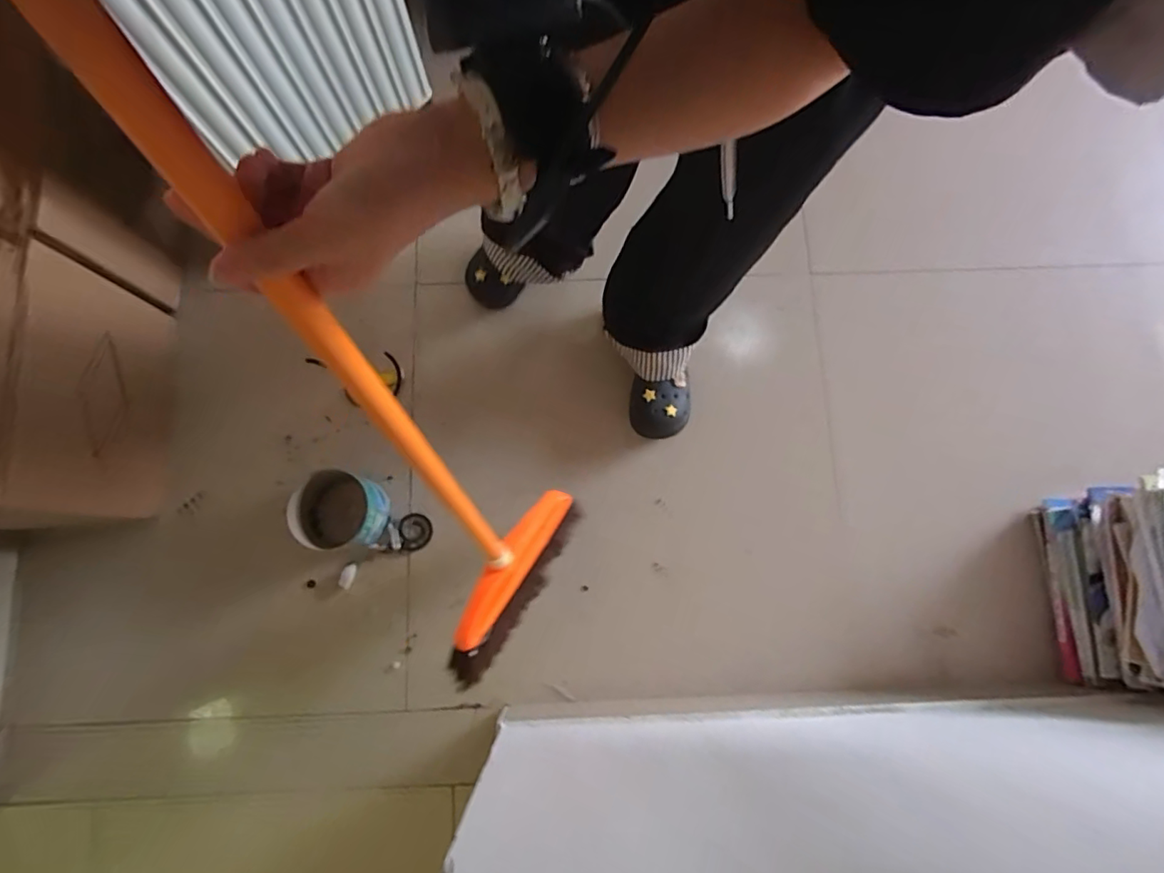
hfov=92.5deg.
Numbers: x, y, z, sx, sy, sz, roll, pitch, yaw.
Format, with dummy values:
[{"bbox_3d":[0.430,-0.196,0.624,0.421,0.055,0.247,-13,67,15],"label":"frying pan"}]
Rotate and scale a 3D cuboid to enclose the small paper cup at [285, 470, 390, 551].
[{"bbox_3d":[-0.407,0.125,0.933,0.133,0.096,0.127,0,79,-1],"label":"small paper cup"}]

